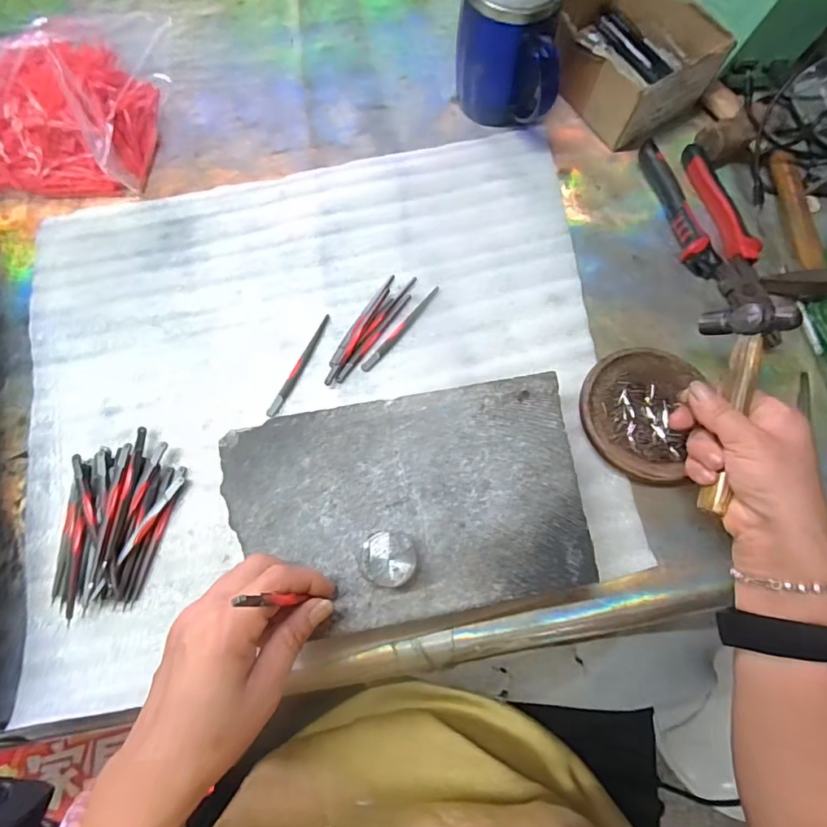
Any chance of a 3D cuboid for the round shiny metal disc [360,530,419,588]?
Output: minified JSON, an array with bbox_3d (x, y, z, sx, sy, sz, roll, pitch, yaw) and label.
[{"bbox_3d":[-0.015,0.094,0.313,0.034,0.020,0.033,0,73,-1],"label":"round shiny metal disc"}]

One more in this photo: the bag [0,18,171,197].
[{"bbox_3d":[-0.367,-0.304,0.457,0.220,0.072,0.185,6,73,1],"label":"bag"}]

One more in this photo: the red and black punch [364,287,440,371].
[{"bbox_3d":[-0.010,-0.076,0.426,0.009,0.004,0.101,38,76,10],"label":"red and black punch"}]

